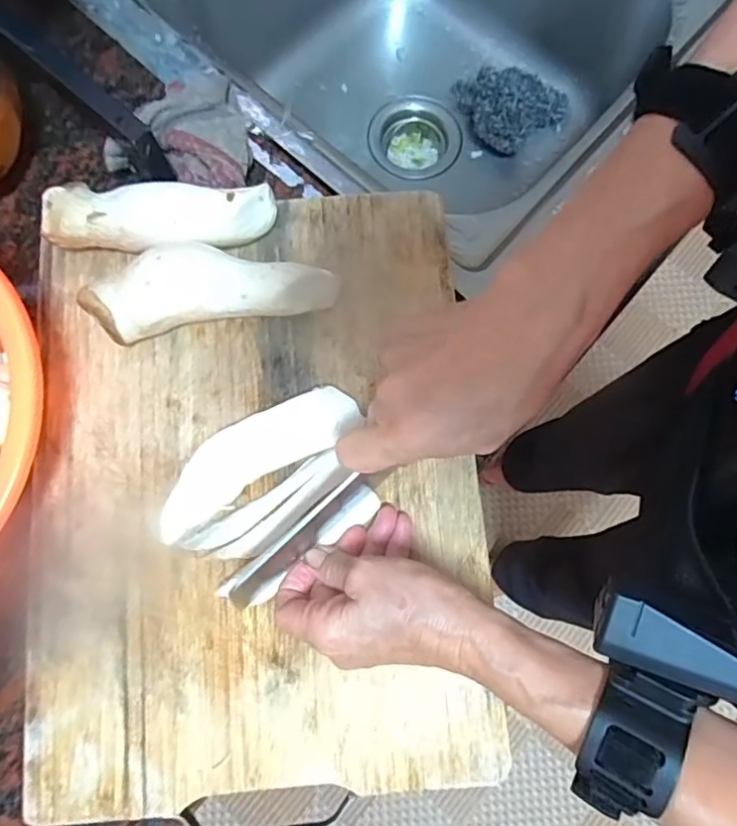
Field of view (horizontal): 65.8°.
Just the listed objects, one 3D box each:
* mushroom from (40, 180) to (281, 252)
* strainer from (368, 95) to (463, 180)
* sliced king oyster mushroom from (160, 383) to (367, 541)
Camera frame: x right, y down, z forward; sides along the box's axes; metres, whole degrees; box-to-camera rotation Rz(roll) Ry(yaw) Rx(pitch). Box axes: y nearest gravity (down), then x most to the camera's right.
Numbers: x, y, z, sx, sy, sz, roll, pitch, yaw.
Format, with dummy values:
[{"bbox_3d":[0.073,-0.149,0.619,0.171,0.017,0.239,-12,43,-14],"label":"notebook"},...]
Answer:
[{"bbox_3d":[-0.134,-0.130,0.374,0.137,0.039,0.038,-4,79,-2],"label":"mushroom"},{"bbox_3d":[0.056,-0.324,0.709,0.108,0.058,0.109,7,78,0],"label":"strainer"},{"bbox_3d":[-0.072,0.027,0.365,0.138,0.023,0.041,-31,78,-7],"label":"sliced king oyster mushroom"}]

